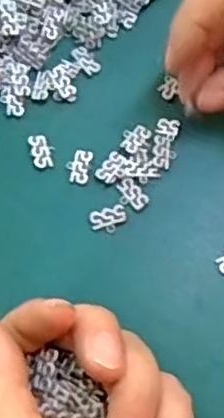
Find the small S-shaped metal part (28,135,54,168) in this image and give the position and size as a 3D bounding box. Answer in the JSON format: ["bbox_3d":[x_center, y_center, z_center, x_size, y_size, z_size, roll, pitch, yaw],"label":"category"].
[{"bbox_3d":[-0.031,-0.026,0.299,0.009,0.004,0.015,-12,73,-4],"label":"small S-shaped metal part"}]

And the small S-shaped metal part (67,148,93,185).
[{"bbox_3d":[-0.014,-0.019,0.297,0.010,0.004,0.015,14,73,4],"label":"small S-shaped metal part"}]

